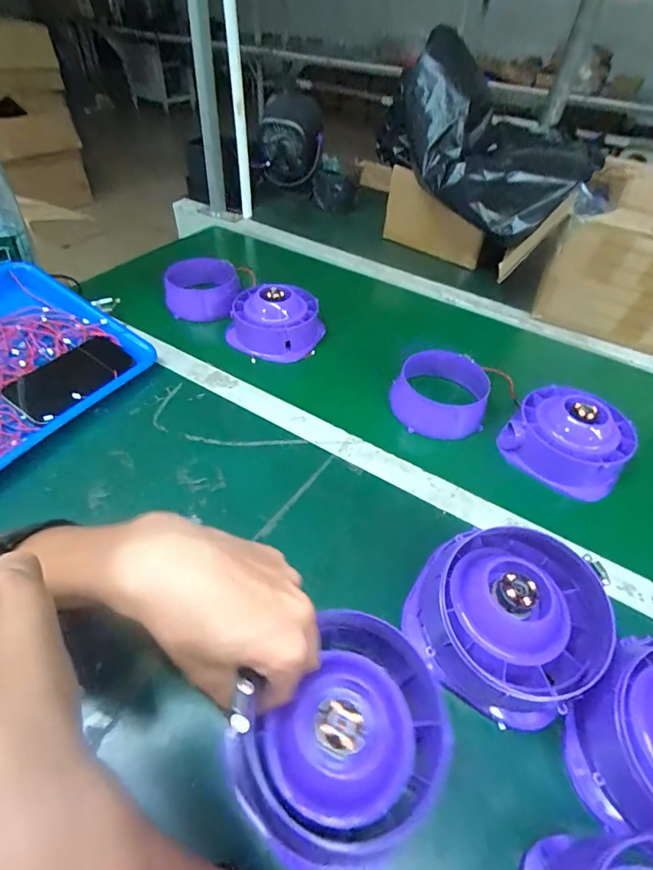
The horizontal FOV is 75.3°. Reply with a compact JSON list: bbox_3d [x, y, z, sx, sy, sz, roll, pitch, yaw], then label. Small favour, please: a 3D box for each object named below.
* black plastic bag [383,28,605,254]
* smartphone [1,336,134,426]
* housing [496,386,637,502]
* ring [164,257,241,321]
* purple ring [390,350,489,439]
[{"bbox_3d":[0.224,-0.480,0.738,0.154,0.211,0.366,-36,83,-31],"label":"black plastic bag"},{"bbox_3d":[-0.314,-0.072,0.526,0.082,0.015,0.142,33,56,14],"label":"smartphone"},{"bbox_3d":[0.296,0.001,0.515,0.128,0.082,0.102,36,54,26],"label":"housing"},{"bbox_3d":[-0.206,-0.246,0.716,0.114,0.070,0.093,-4,47,-8],"label":"ring"},{"bbox_3d":[0.149,-0.056,0.566,0.118,0.054,0.115,2,47,-2],"label":"purple ring"}]

